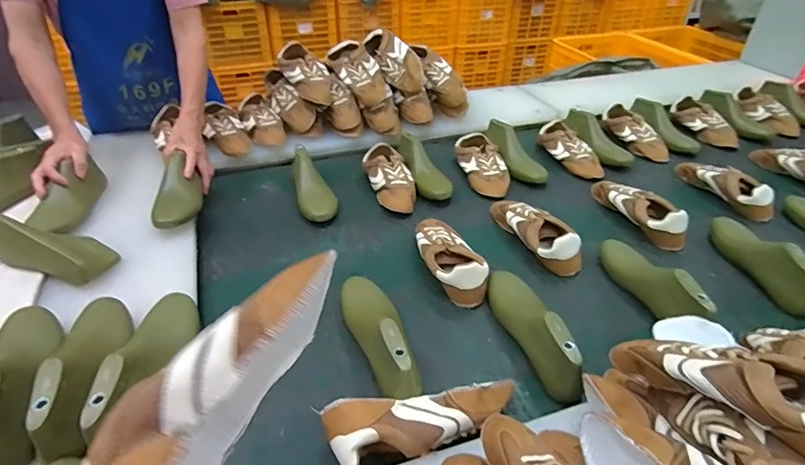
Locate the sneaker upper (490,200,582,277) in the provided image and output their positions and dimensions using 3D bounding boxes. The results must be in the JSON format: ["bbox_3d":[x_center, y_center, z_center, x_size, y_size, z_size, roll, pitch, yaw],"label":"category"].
[{"bbox_3d":[0.266,-0.011,0.959,0.086,0.069,0.241,-12,39,-14],"label":"sneaker upper"}]

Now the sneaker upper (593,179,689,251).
[{"bbox_3d":[0.501,-0.057,1.030,0.075,0.067,0.245,-14,39,-16],"label":"sneaker upper"}]

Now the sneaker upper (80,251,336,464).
[{"bbox_3d":[-0.116,0.103,0.335,0.047,0.099,0.236,17,49,22],"label":"sneaker upper"}]

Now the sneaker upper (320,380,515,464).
[{"bbox_3d":[0.028,0.239,0.596,0.234,0.087,0.073,-11,38,-14],"label":"sneaker upper"}]

